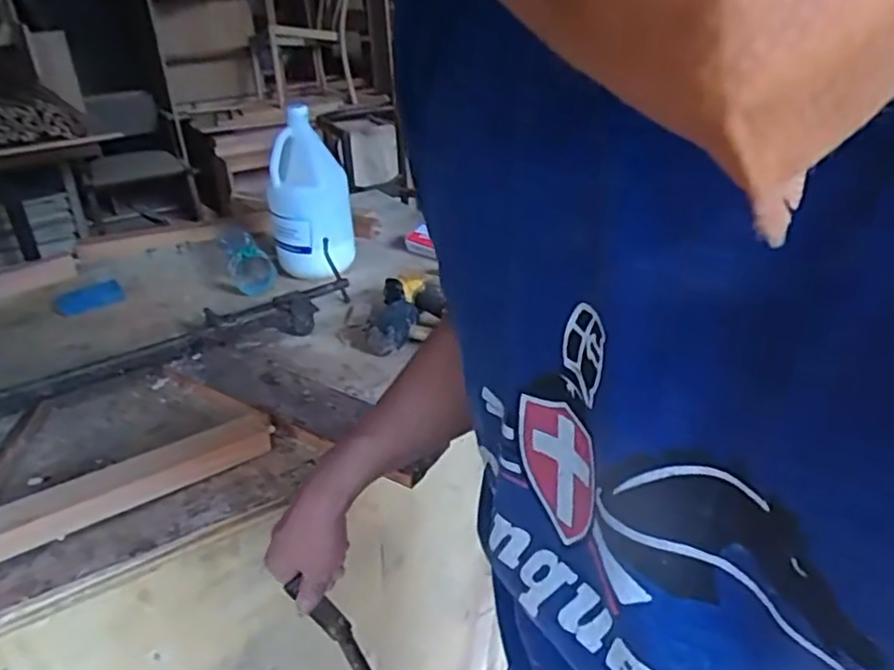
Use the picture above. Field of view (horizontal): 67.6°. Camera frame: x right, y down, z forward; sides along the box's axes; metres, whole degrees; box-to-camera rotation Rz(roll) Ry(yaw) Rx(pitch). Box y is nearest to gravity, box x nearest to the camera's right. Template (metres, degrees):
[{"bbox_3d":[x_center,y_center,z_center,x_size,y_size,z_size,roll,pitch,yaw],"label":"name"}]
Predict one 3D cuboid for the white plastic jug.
[{"bbox_3d":[-0.265,-0.254,1.263,0.132,0.286,0.124,3,29,12],"label":"white plastic jug"}]

